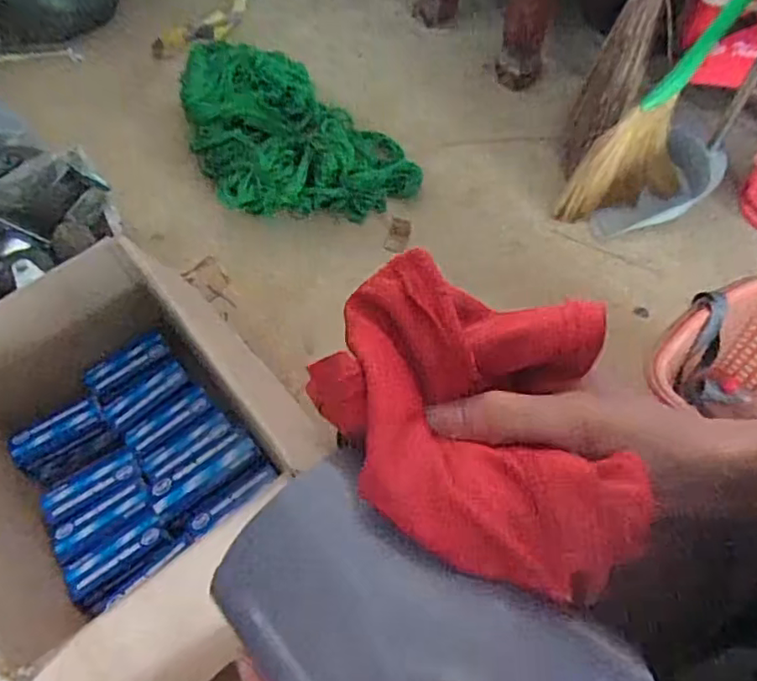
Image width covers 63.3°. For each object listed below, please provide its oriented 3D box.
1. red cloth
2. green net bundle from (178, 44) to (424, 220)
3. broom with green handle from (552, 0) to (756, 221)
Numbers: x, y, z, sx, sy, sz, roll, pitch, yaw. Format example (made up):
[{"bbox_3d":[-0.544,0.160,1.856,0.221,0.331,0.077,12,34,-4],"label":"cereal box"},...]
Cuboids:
[{"bbox_3d":[0.039,0.026,0.235,0.117,0.038,0.115,8,57,9],"label":"red cloth"},{"bbox_3d":[-0.208,-0.500,1.433,0.432,0.196,0.512,-25,58,-13],"label":"green net bundle"},{"bbox_3d":[0.655,-0.591,1.086,0.233,0.926,0.143,-3,53,-27],"label":"broom with green handle"}]

